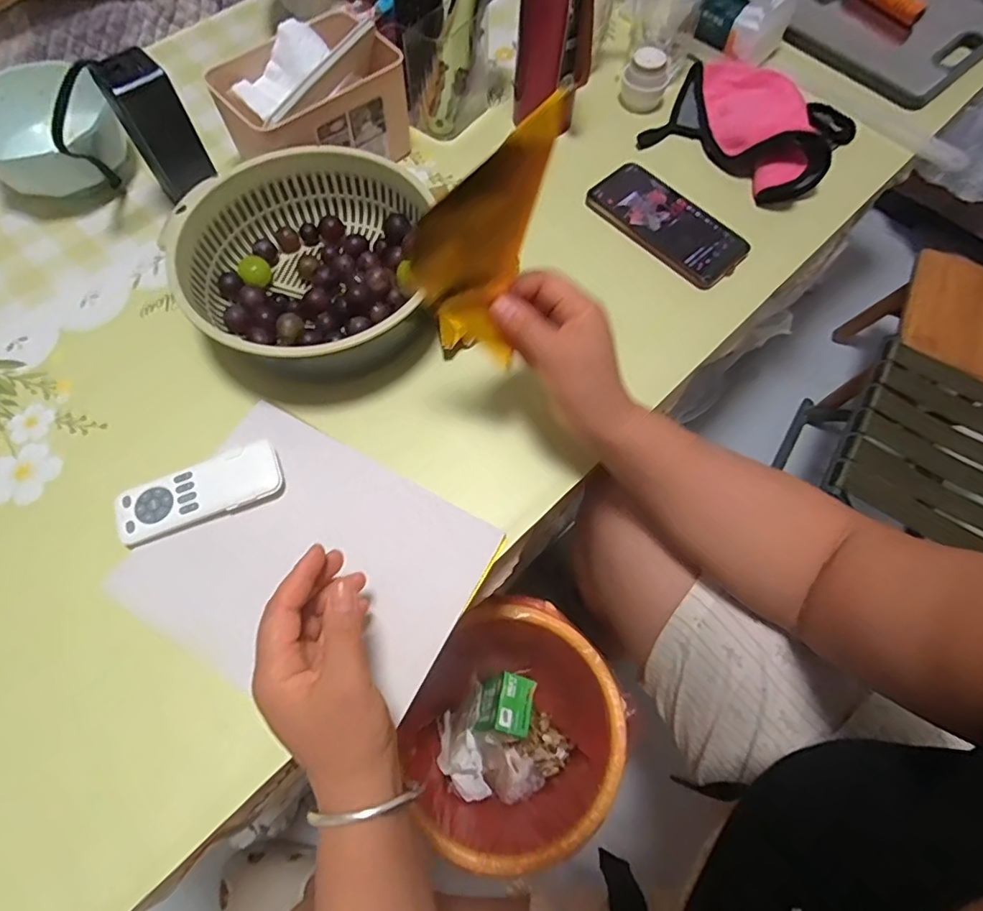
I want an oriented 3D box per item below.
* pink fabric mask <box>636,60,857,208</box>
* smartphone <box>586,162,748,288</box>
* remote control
[{"bbox_3d":[0.290,-0.369,0.602,0.187,0.055,0.163,35,71,13],"label":"pink fabric mask"},{"bbox_3d":[0.180,-0.240,0.562,0.074,0.020,0.165,-39,73,-16],"label":"smartphone"},{"bbox_3d":[-0.230,0.031,0.432,0.125,0.017,0.049,-21,69,-10],"label":"remote control"}]

